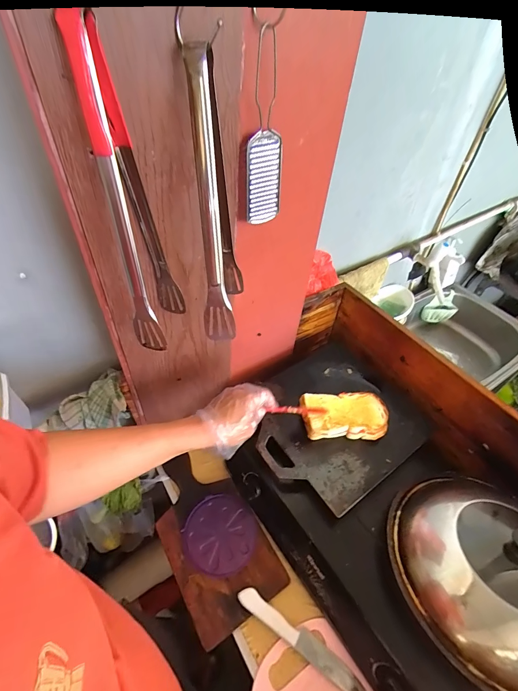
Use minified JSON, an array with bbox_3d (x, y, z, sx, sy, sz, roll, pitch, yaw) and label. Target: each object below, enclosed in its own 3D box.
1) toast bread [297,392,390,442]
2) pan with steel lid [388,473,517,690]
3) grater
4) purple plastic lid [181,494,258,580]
[{"bbox_3d":[0.169,0.139,0.665,0.163,0.031,0.091,1,47,-1],"label":"toast bread"},{"bbox_3d":[0.364,0.343,0.495,0.281,0.116,0.309,1,47,-1],"label":"pan with steel lid"},{"bbox_3d":[0.009,-0.249,0.411,0.058,0.205,0.007,-28,56,-26],"label":"grater"},{"bbox_3d":[-0.076,0.366,0.646,0.139,0.013,0.138,1,47,-1],"label":"purple plastic lid"}]

